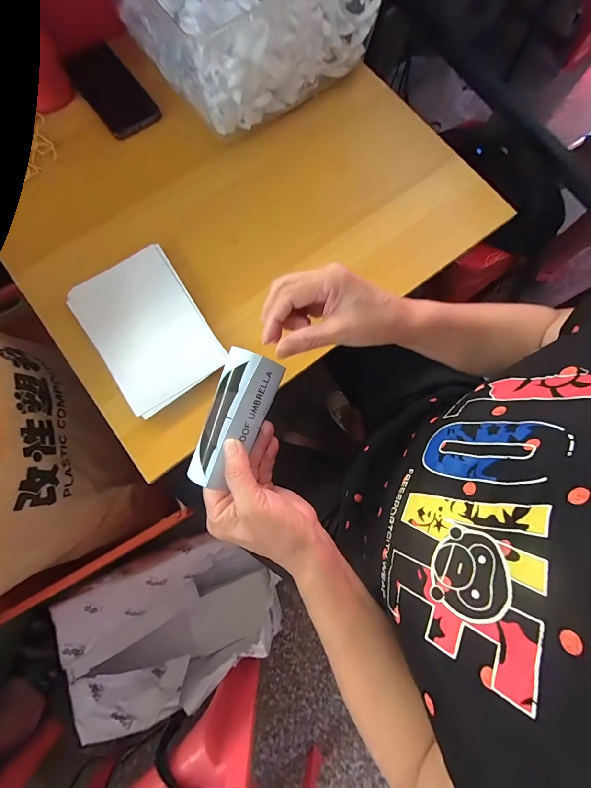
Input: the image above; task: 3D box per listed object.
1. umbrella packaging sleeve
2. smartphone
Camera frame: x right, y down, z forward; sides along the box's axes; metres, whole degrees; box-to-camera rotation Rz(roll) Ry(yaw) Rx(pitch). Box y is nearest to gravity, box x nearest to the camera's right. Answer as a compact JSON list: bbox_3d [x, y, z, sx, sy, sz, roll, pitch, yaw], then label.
[{"bbox_3d":[-0.054,0.021,0.284,0.047,0.021,0.116,26,86,4],"label":"umbrella packaging sleeve"},{"bbox_3d":[-0.263,-0.430,0.464,0.072,0.016,0.158,-37,82,-8],"label":"smartphone"}]

